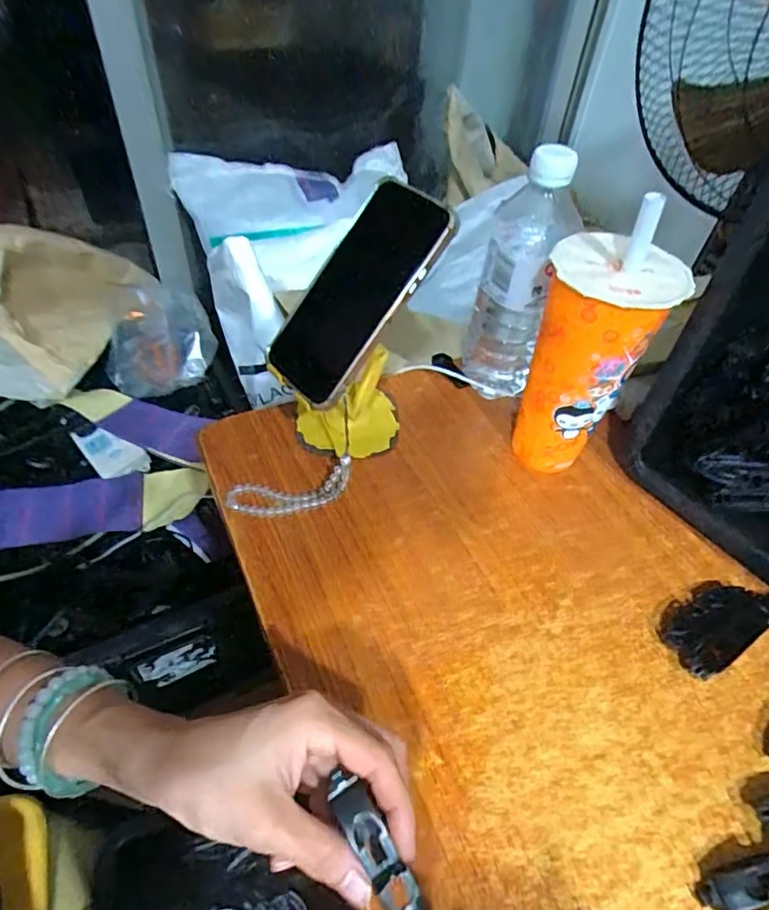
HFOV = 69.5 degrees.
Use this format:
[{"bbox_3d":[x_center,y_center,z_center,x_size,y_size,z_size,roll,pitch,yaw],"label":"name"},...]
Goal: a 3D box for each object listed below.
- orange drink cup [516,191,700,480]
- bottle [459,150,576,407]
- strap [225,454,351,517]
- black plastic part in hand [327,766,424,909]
[{"bbox_3d":[0.149,-0.072,0.419,0.084,0.197,0.081,20,50,13],"label":"orange drink cup"},{"bbox_3d":[0.112,-0.144,0.471,0.062,0.203,0.071,13,49,6],"label":"bottle"},{"bbox_3d":[-0.073,0.027,0.427,0.096,0.023,0.031,-7,50,-11],"label":"strap"},{"bbox_3d":[-0.001,0.179,0.241,0.016,0.013,0.079,-27,83,-26],"label":"black plastic part in hand"}]

